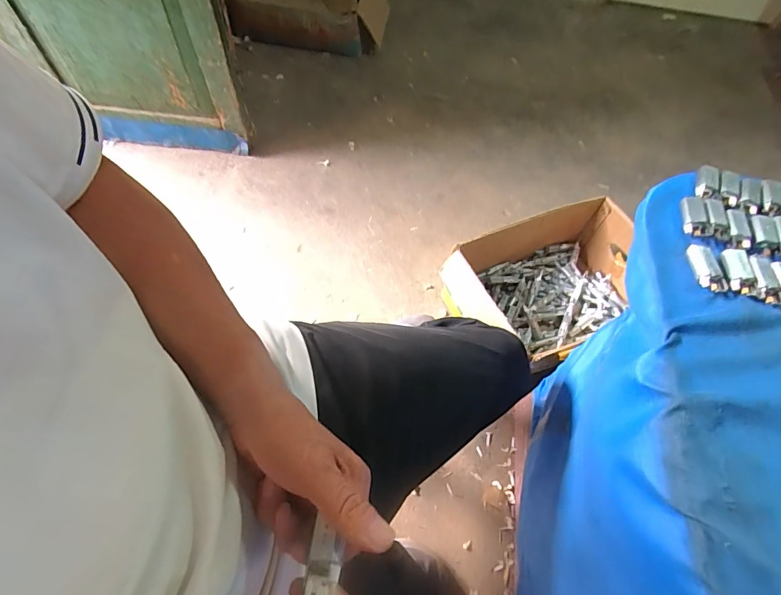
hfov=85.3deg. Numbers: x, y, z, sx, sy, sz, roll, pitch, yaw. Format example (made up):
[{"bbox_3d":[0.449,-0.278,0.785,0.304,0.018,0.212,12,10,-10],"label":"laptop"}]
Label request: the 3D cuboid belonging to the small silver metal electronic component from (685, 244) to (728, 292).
[{"bbox_3d":[0.289,-0.028,0.387,0.023,0.008,0.048,-2,61,-5],"label":"small silver metal electronic component"}]

